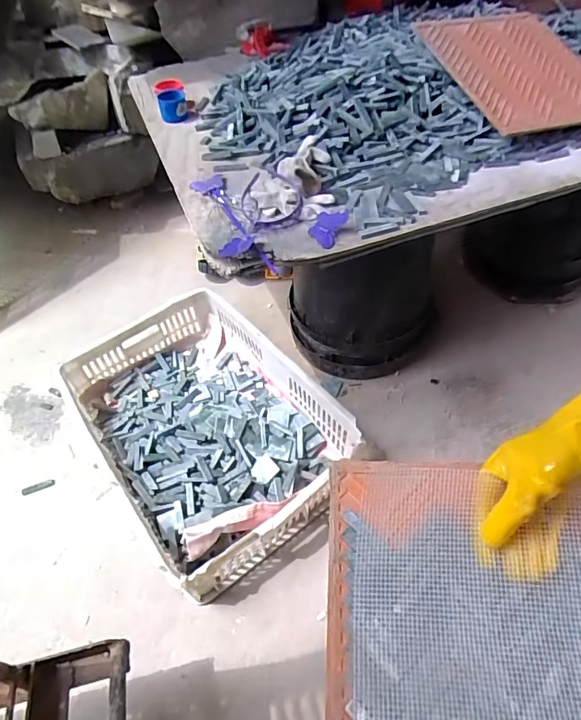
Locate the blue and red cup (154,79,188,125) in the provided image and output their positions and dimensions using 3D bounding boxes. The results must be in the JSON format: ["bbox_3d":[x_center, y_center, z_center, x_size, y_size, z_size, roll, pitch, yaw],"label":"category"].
[{"bbox_3d":[-0.226,-0.493,0.919,0.053,0.065,0.053,-2,50,3],"label":"blue and red cup"}]

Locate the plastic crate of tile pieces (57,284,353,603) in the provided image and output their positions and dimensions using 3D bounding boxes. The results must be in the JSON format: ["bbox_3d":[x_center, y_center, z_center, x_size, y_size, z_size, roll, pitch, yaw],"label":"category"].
[{"bbox_3d":[-0.166,0.117,0.958,0.413,0.122,0.566,-34,55,-22],"label":"plastic crate of tile pieces"}]

